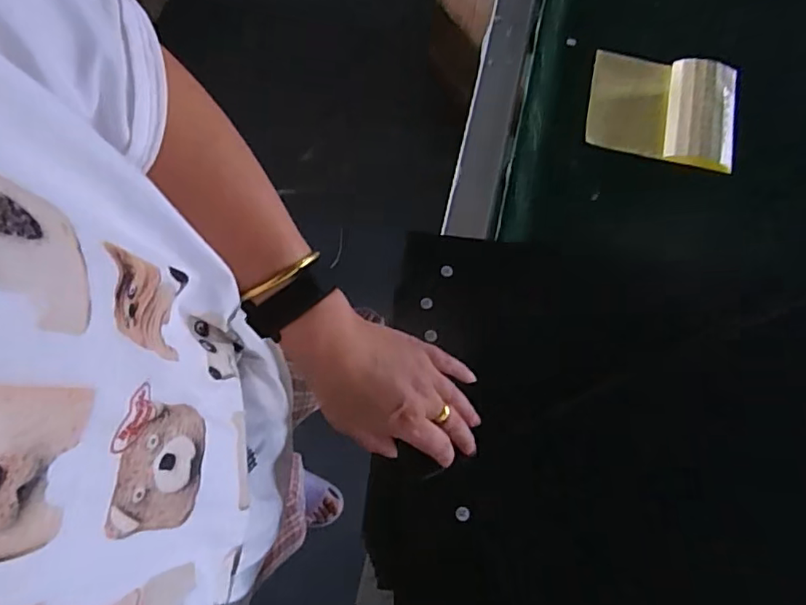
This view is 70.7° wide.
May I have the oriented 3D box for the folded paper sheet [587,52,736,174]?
[{"bbox_3d":[0.287,-0.216,0.626,0.157,0.014,0.128,14,74,3],"label":"folded paper sheet"}]

